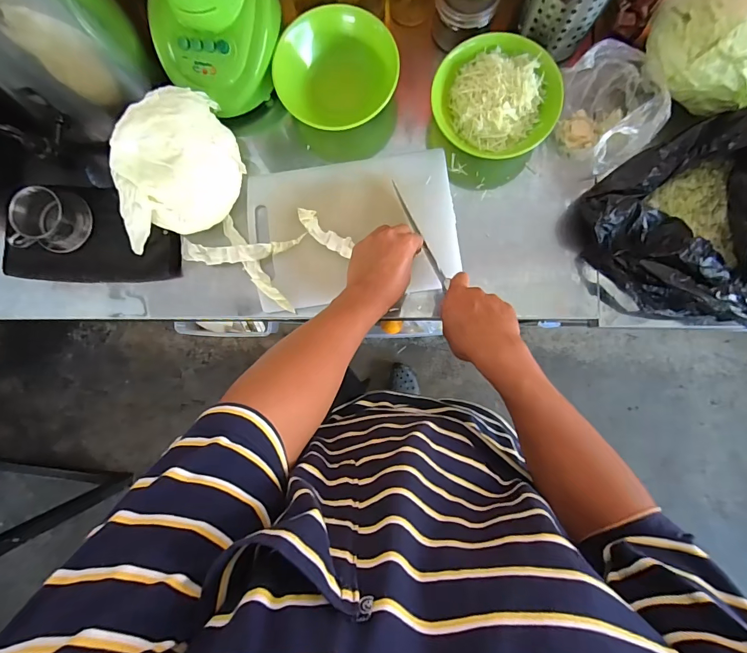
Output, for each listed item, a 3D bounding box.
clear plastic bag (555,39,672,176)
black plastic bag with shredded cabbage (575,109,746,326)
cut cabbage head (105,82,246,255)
[{"bbox_3d":[0.312,-0.283,0.532,0.113,0.090,0.151,5,87,3],"label":"clear plastic bag"},{"bbox_3d":[0.433,-0.132,0.511,0.281,0.133,0.231,16,88,3],"label":"black plastic bag with shredded cabbage"},{"bbox_3d":[-0.274,-0.215,0.548,0.175,0.104,0.158,-24,86,1],"label":"cut cabbage head"}]

